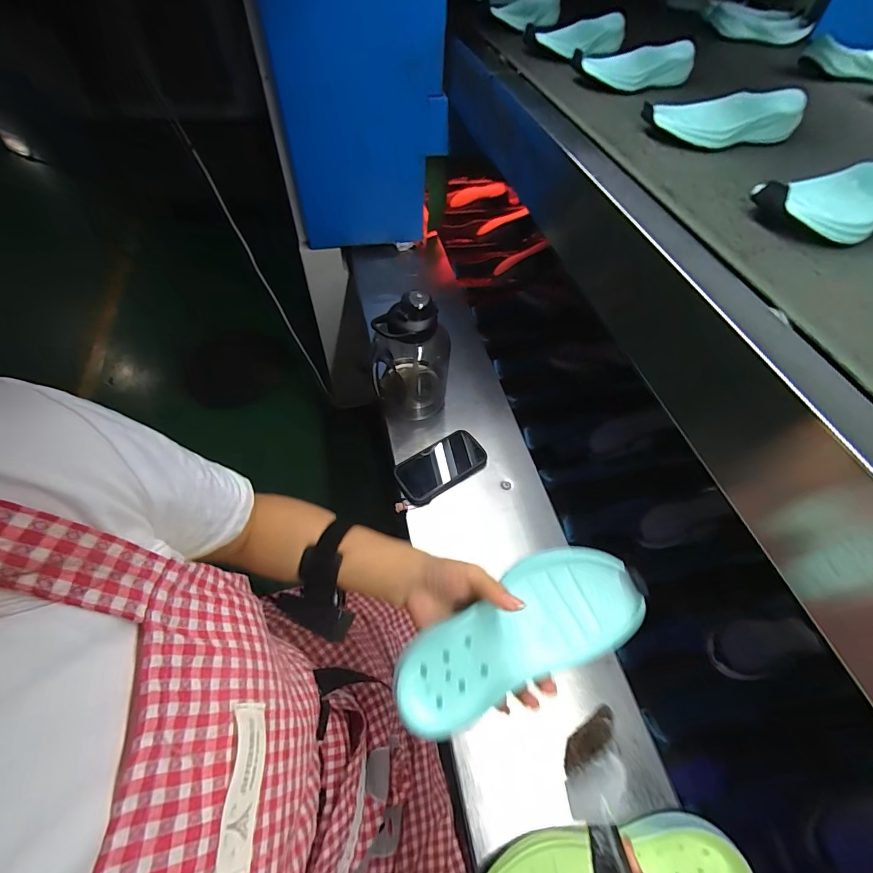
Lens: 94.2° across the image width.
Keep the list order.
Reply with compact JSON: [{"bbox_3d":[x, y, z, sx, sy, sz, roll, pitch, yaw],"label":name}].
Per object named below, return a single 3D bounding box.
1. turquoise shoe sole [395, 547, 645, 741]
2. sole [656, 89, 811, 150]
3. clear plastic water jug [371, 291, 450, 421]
[{"bbox_3d":[0.061,0.155,0.317,0.193,0.027,0.077,-29,60,-3],"label":"turquoise shoe sole"},{"bbox_3d":[0.347,-0.384,0.489,0.197,0.040,0.075,-16,58,-14],"label":"sole"},{"bbox_3d":[-0.043,-0.132,0.692,0.124,0.222,0.109,18,56,9],"label":"clear plastic water jug"}]

